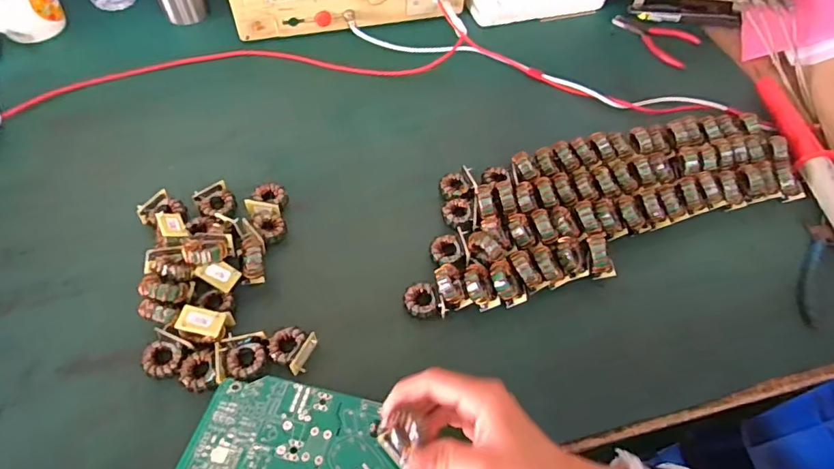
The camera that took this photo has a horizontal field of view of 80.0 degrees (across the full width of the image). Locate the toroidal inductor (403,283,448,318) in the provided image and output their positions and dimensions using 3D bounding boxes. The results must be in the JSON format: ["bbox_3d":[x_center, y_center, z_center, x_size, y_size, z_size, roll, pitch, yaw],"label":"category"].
[{"bbox_3d":[0.005,0.064,0.468,0.030,0.021,0.040,-28,63,-20],"label":"toroidal inductor"}]

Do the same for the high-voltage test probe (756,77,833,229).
[{"bbox_3d":[0.458,-0.100,0.584,0.033,0.035,0.246,2,57,-3],"label":"high-voltage test probe"}]

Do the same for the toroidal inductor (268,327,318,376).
[{"bbox_3d":[-0.111,0.102,0.441,0.037,0.023,0.034,21,58,10],"label":"toroidal inductor"}]

